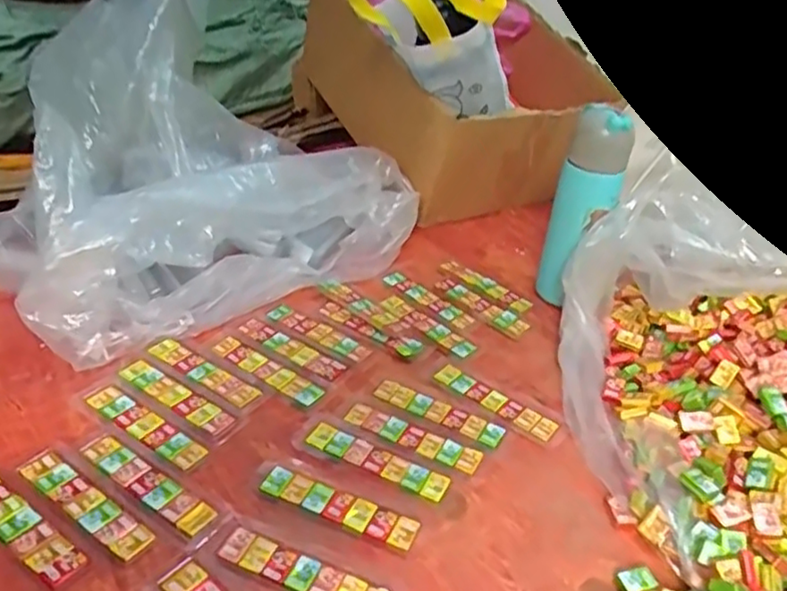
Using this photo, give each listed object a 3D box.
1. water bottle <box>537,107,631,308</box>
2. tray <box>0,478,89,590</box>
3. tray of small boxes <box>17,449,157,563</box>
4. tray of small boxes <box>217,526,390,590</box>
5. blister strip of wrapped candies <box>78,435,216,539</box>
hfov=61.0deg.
[{"bbox_3d":[0.200,-0.087,0.711,0.064,0.213,0.054,15,35,14],"label":"water bottle"},{"bbox_3d":[-0.252,0.154,0.448,0.118,0.009,0.026,26,38,27],"label":"tray"},{"bbox_3d":[-0.215,0.143,0.465,0.117,0.008,0.027,24,38,25],"label":"tray of small boxes"},{"bbox_3d":[-0.055,0.184,0.437,0.125,0.005,0.029,17,35,17],"label":"tray of small boxes"},{"bbox_3d":[-0.179,0.135,0.485,0.119,0.005,0.025,24,38,25],"label":"blister strip of wrapped candies"}]

